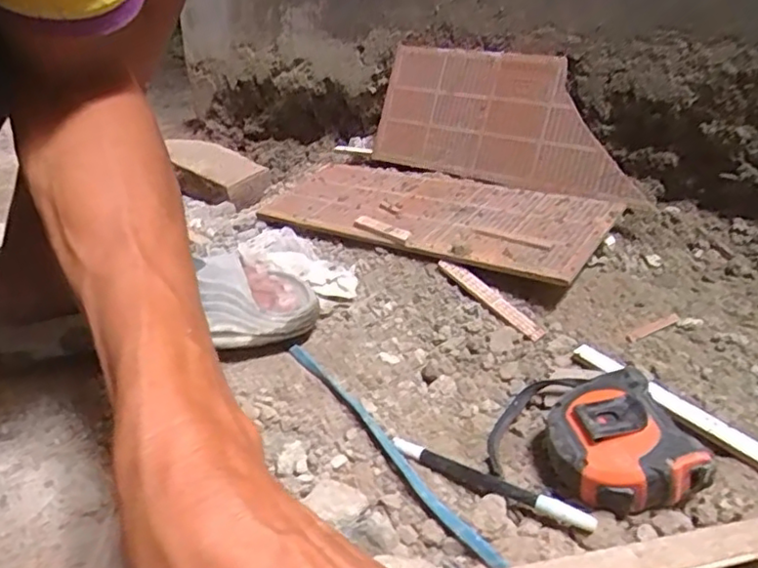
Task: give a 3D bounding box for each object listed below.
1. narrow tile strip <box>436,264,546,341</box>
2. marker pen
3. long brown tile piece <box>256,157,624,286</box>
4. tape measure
[{"bbox_3d":[0.104,0.012,0.594,0.016,0.011,0.129,-18,43,-32],"label":"narrow tile strip"},{"bbox_3d":[0.071,0.128,0.422,0.146,0.012,0.015,18,30,33],"label":"marker pen"},{"bbox_3d":[0.054,-0.089,0.726,0.407,0.016,0.190,20,43,39],"label":"long brown tile piece"},{"bbox_3d":[0.155,0.104,0.416,0.079,0.050,0.091,-7,26,-14],"label":"tape measure"}]

